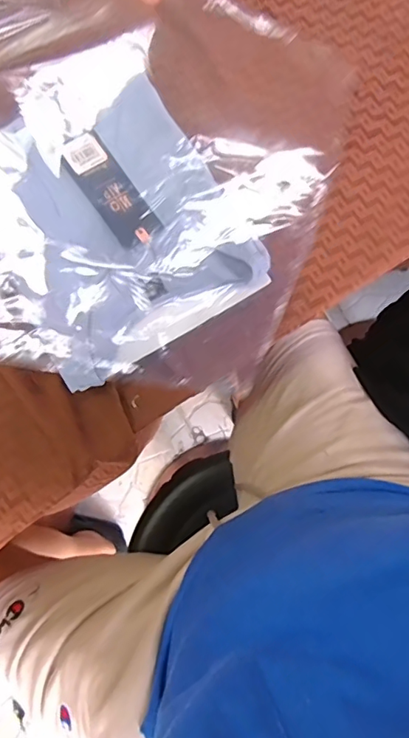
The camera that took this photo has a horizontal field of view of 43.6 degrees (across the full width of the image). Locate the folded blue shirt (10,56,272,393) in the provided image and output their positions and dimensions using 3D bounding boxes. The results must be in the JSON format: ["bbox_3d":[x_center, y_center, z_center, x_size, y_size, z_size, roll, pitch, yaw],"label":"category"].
[{"bbox_3d":[-0.087,-0.144,0.484,0.203,0.063,0.260,-30,80,-6],"label":"folded blue shirt"}]

